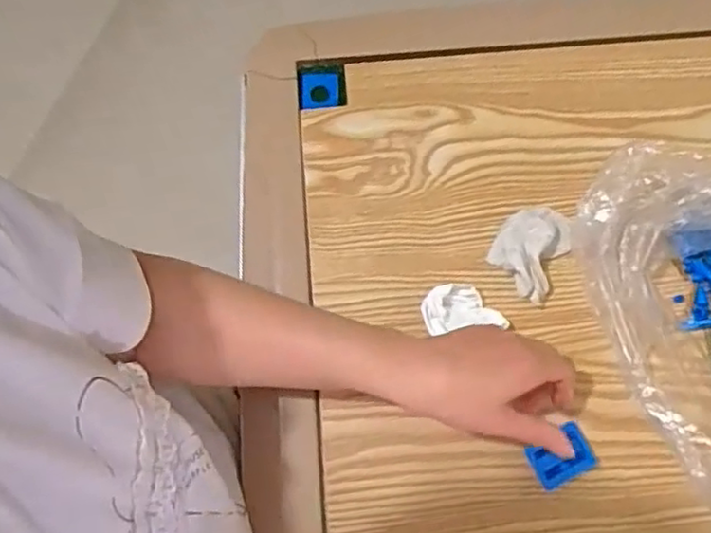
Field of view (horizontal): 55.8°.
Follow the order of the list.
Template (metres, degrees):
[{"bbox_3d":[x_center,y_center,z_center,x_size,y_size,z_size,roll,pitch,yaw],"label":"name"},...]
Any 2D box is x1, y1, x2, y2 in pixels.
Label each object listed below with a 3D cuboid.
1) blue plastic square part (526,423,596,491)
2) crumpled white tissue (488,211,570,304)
[{"bbox_3d":[0.150,0.138,0.488,0.047,0.014,0.034,-27,75,-7],"label":"blue plastic square part"},{"bbox_3d":[0.138,-0.013,0.529,0.055,0.022,0.071,27,76,8],"label":"crumpled white tissue"}]

